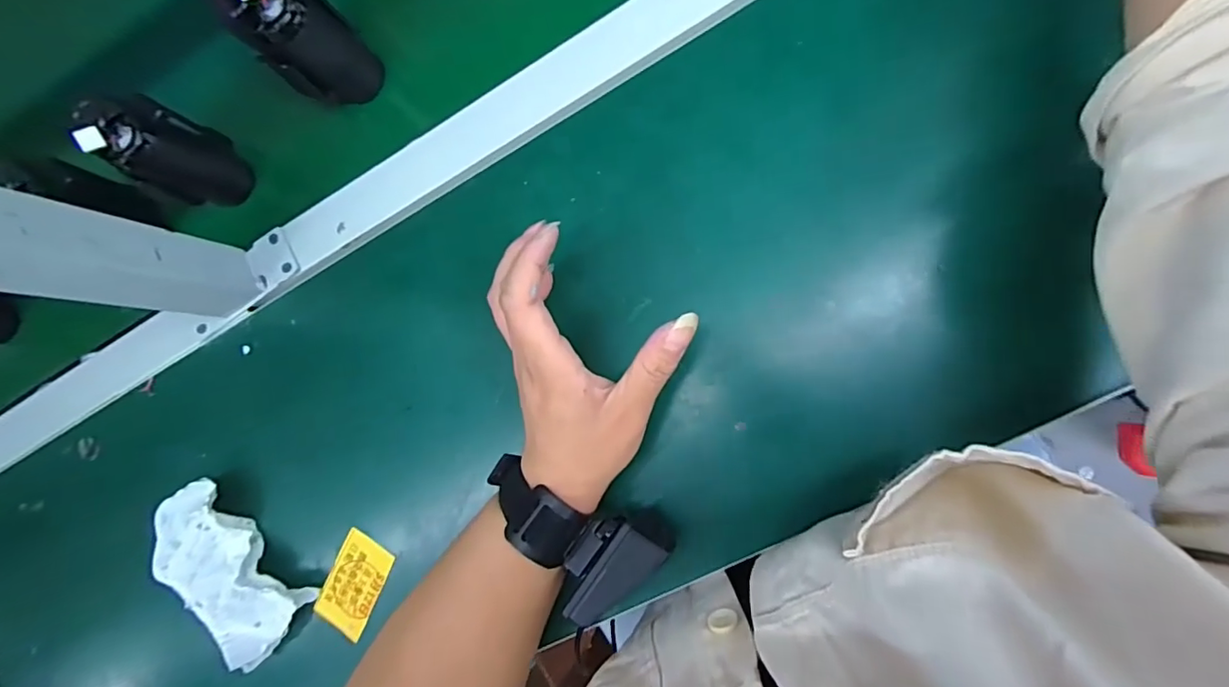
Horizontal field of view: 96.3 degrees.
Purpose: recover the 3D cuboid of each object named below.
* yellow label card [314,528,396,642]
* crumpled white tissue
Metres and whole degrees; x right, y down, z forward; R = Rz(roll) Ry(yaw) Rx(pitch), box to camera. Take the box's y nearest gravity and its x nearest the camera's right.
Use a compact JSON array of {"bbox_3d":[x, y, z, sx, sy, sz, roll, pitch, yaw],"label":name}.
[{"bbox_3d":[-0.178,0.164,0.376,0.040,0.006,0.060,28,88,8],"label":"yellow label card"},{"bbox_3d":[-0.272,0.159,0.387,0.125,0.034,0.073,45,96,11],"label":"crumpled white tissue"}]

